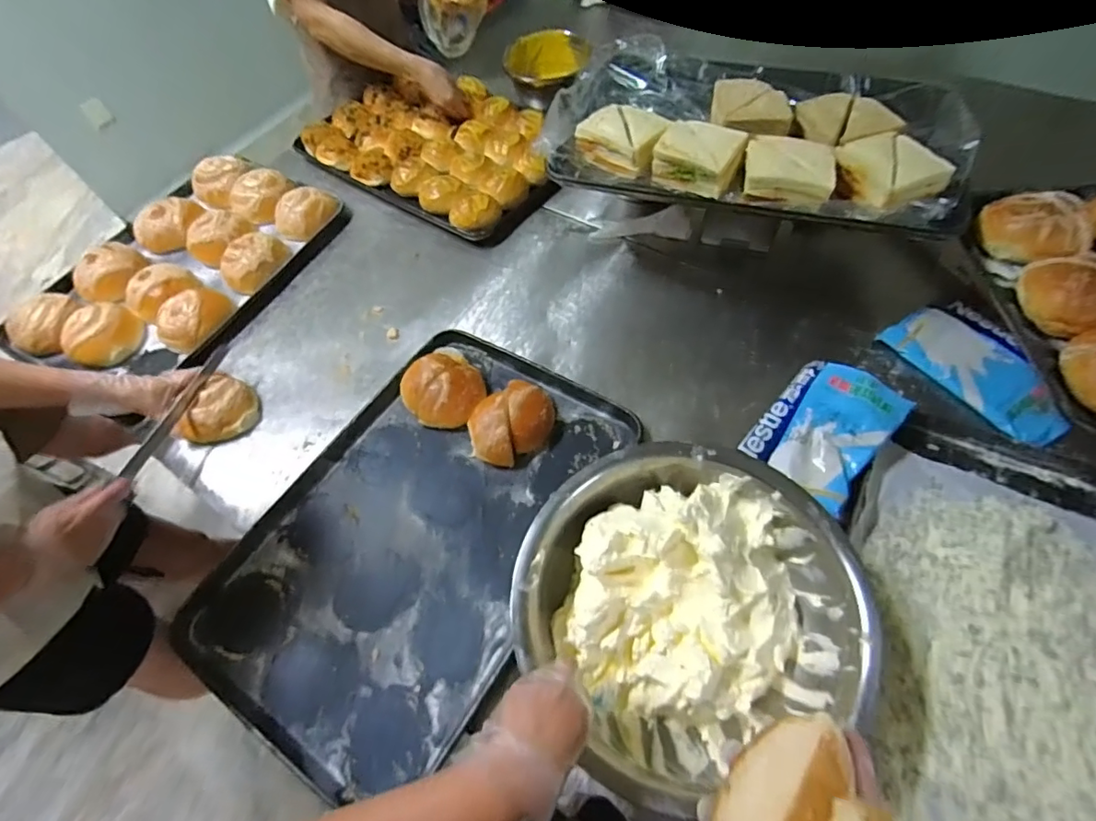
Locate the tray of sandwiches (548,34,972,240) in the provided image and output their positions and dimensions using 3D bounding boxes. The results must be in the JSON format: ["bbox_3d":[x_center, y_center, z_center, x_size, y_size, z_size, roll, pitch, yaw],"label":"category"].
[{"bbox_3d":[0.327,-0.466,0.849,0.625,0.077,0.395,15,61,13],"label":"tray of sandwiches"}]

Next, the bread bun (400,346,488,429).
[{"bbox_3d":[-0.165,-0.036,0.842,0.126,0.055,0.137,-2,58,3],"label":"bread bun"}]

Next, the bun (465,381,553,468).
[{"bbox_3d":[-0.058,0.014,0.794,0.139,0.056,0.103,-34,61,-13],"label":"bun"}]

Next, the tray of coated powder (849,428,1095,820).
[{"bbox_3d":[0.522,0.303,0.572,0.397,0.048,0.598,21,62,16],"label":"tray of coated powder"}]

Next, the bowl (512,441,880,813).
[{"bbox_3d":[0.148,0.210,0.614,0.353,0.110,0.328,-1,61,2],"label":"bowl"}]

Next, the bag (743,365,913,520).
[{"bbox_3d":[0.378,0.025,0.724,0.146,0.022,0.185,33,80,33],"label":"bag"}]

